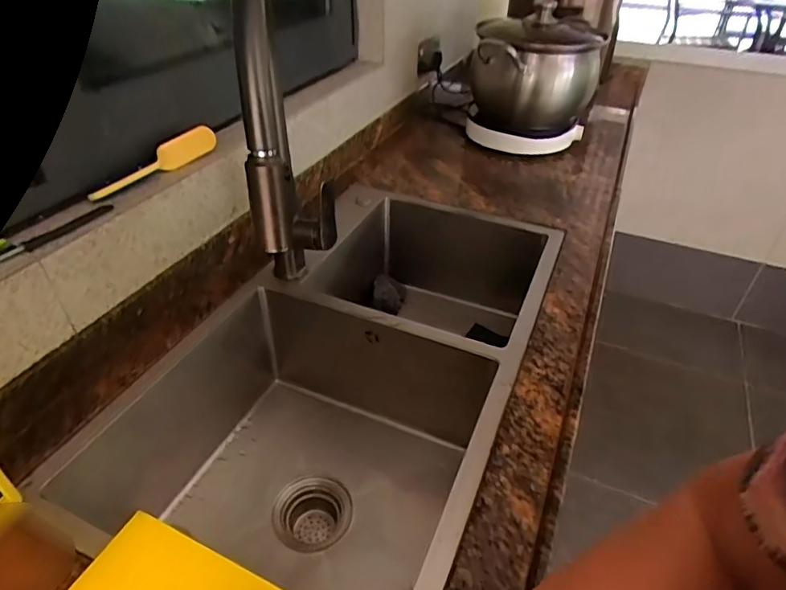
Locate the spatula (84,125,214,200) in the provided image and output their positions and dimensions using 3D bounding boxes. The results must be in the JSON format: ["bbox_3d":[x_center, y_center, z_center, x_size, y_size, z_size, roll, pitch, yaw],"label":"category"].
[{"bbox_3d":[-0.314,-0.180,0.671,0.018,0.041,0.183,27,45,28],"label":"spatula"}]

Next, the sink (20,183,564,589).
[{"bbox_3d":[-0.044,0.088,0.862,0.483,0.276,0.782,17,41,18],"label":"sink"}]

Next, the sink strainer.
[{"bbox_3d":[-0.115,0.338,0.758,0.110,0.088,0.108,1,38,-1],"label":"sink strainer"}]

